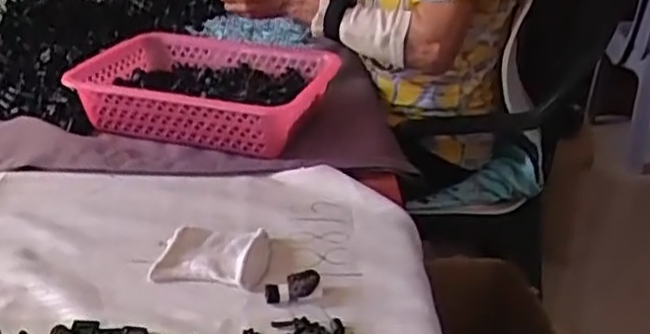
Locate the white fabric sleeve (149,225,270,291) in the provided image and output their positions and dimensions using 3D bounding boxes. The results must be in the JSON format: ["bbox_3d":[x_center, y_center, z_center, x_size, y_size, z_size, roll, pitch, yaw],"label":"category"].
[{"bbox_3d":[-0.093,0.073,0.585,0.093,0.014,0.062,4,30,5],"label":"white fabric sleeve"}]

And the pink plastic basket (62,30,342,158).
[{"bbox_3d":[-0.129,-0.083,0.756,0.273,0.071,0.129,11,29,19],"label":"pink plastic basket"}]

